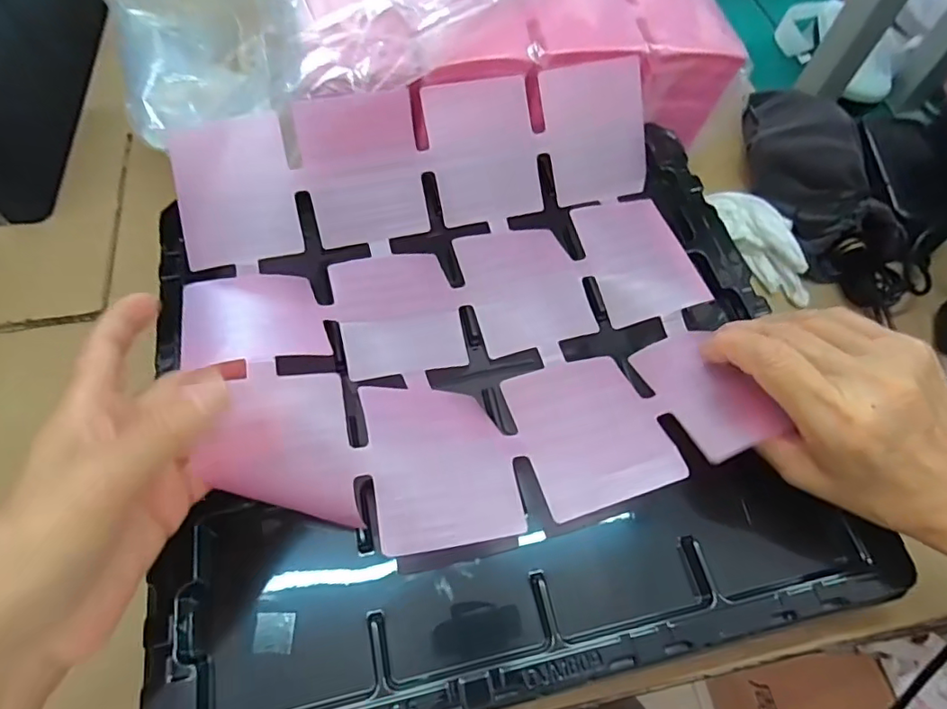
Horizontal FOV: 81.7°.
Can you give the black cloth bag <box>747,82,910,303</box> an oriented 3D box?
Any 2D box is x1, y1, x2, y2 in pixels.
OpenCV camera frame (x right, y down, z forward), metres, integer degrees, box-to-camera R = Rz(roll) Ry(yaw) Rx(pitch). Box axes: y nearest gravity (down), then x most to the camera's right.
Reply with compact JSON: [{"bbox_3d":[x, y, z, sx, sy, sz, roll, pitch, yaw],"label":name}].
[{"bbox_3d":[0.290,-0.142,0.458,0.081,0.060,0.213,-3,62,-4],"label":"black cloth bag"}]

